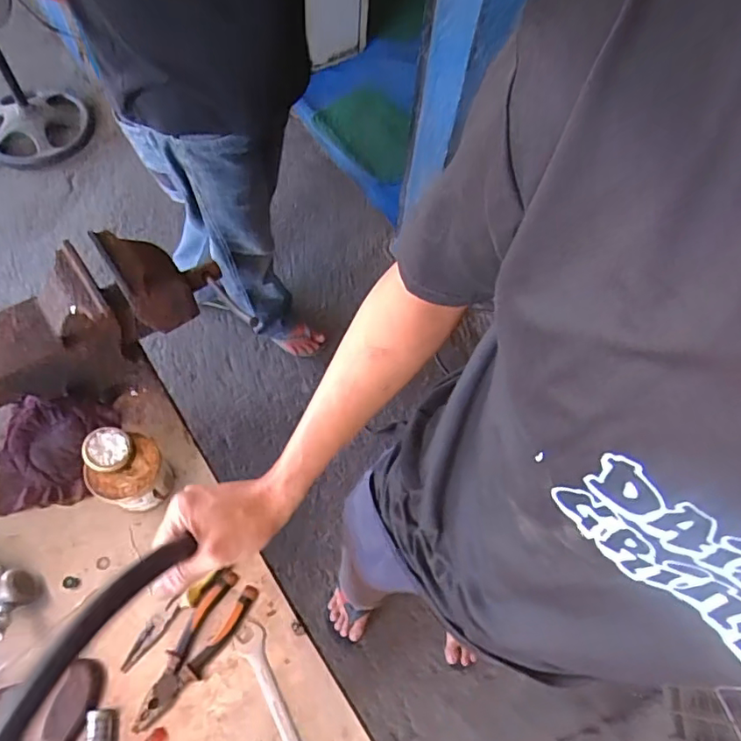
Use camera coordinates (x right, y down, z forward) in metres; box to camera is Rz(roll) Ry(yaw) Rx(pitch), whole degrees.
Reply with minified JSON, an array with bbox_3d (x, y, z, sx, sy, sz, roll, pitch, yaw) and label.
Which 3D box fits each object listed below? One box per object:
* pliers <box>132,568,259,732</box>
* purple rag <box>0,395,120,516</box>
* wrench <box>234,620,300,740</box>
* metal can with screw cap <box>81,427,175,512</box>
[{"bbox_3d":[-0.216,0.343,0.673,0.056,0.021,0.187,29,65,12],"label":"pliers"},{"bbox_3d":[-0.451,0.117,0.778,0.142,0.030,0.157,1,62,-2],"label":"purple rag"},{"bbox_3d":[-0.106,0.416,0.649,0.035,0.018,0.227,-25,66,-15],"label":"wrench"},{"bbox_3d":[-0.319,0.134,0.726,0.083,0.119,0.079,2,65,-2],"label":"metal can with screw cap"}]

